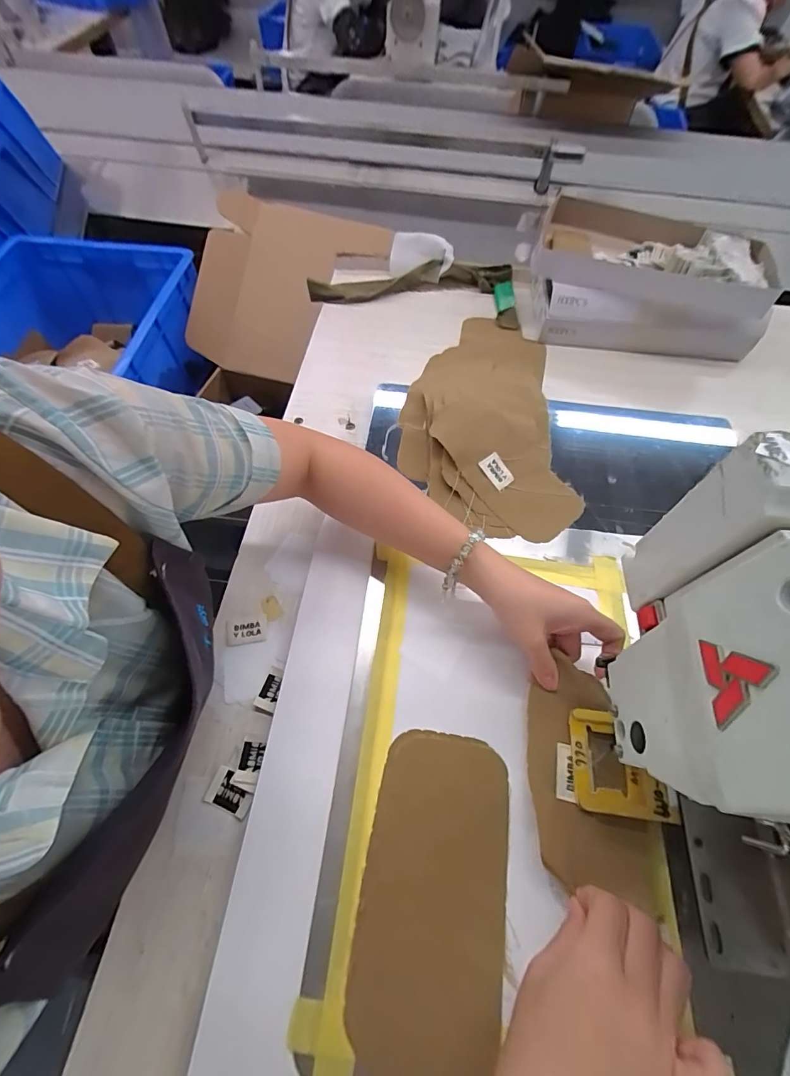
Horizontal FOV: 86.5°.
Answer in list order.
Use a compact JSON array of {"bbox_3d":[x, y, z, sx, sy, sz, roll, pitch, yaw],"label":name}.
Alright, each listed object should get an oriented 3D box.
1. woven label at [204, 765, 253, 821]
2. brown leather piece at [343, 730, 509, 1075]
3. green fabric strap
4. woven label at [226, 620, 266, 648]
[{"bbox_3d":[-0.134,0.208,0.342,0.038,0.004,0.026,21,61,11],"label":"woven label"},{"bbox_3d":[0.028,0.252,0.303,0.099,0.010,0.197,10,59,4],"label":"brown leather piece"},{"bbox_3d":[0.034,-0.408,0.680,0.323,0.032,0.122,9,59,4],"label":"green fabric strap"},{"bbox_3d":[-0.145,0.091,0.407,0.037,0.004,0.024,-6,60,-5],"label":"woven label"}]

